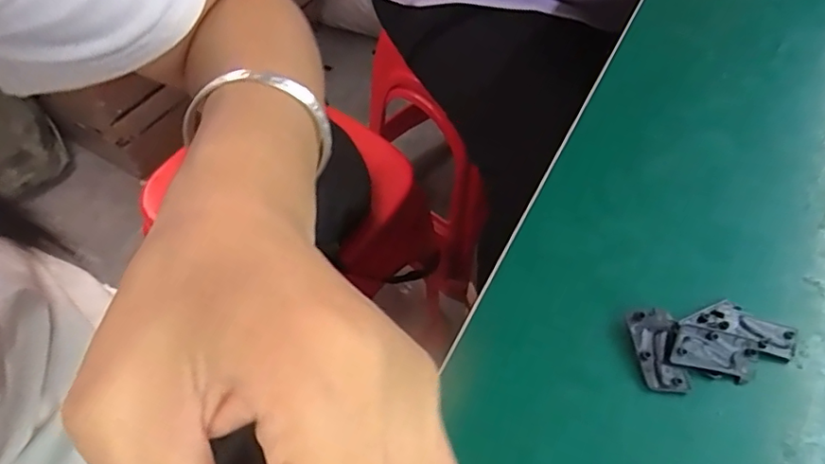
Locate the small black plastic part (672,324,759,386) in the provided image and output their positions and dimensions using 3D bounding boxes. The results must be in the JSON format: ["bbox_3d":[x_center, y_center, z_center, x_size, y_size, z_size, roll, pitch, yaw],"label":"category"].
[{"bbox_3d":[0.119,0.048,0.226,0.032,0.008,0.016,11,54,10],"label":"small black plastic part"}]

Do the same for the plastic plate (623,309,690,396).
[{"bbox_3d":[0.098,0.047,0.227,0.018,0.004,0.033,-5,66,-2],"label":"plastic plate"}]

